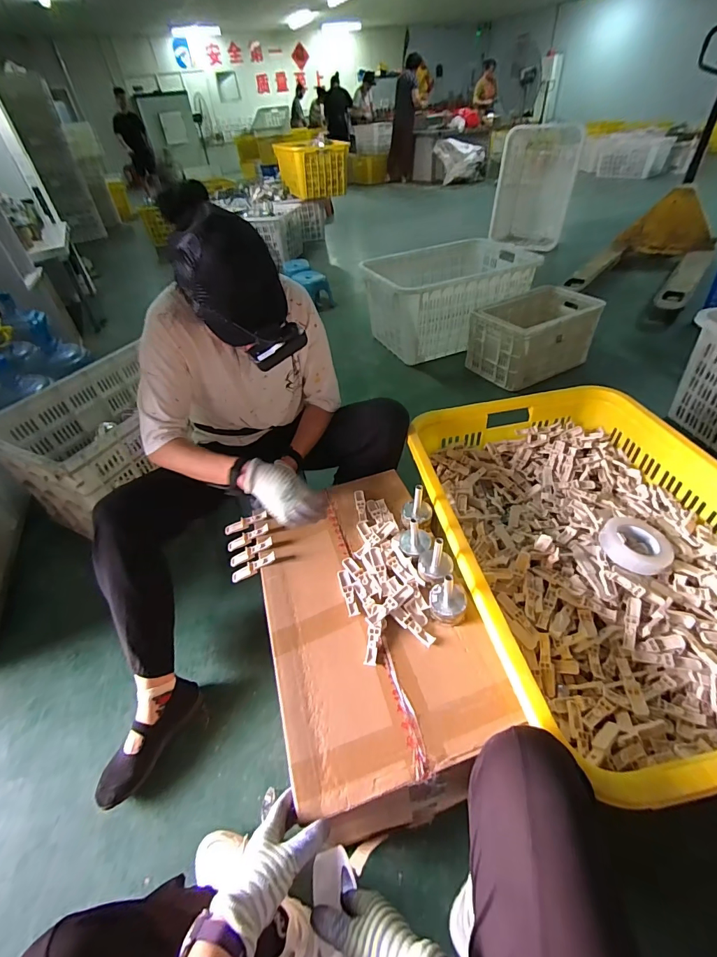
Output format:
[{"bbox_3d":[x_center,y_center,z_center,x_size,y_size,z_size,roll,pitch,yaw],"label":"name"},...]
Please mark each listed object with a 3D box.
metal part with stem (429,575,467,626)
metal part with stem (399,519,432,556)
[{"bbox_3d":[0.152,0.207,0.671,0.061,0.081,0.053,10,45,17],"label":"metal part with stem"},{"bbox_3d":[0.109,0.113,0.759,0.061,0.072,0.052,-1,43,5],"label":"metal part with stem"}]

